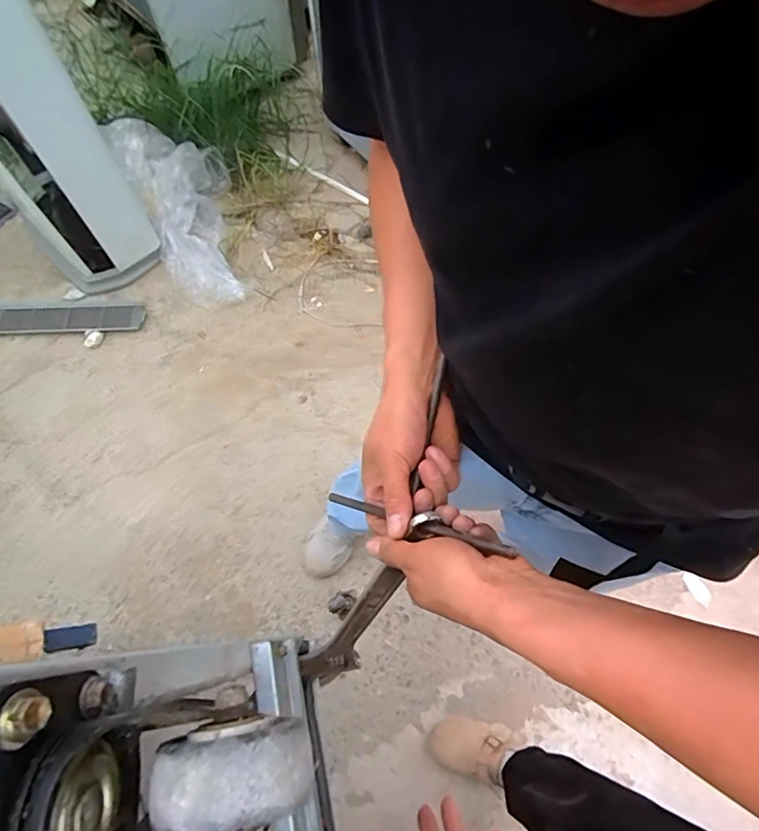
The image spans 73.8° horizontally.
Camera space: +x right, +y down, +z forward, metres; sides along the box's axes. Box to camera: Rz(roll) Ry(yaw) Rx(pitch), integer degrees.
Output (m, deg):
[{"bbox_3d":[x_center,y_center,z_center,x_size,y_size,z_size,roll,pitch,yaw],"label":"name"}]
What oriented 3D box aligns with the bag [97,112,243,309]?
[{"bbox_3d":[-0.617,-0.672,1.653,0.306,0.128,0.661,-22,91,-9],"label":"bag"}]

